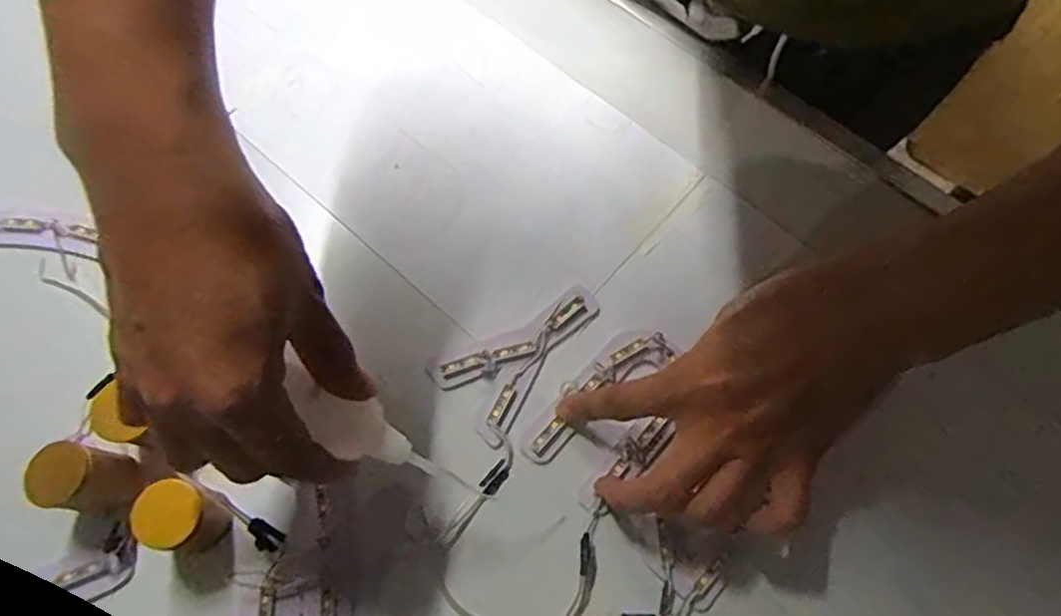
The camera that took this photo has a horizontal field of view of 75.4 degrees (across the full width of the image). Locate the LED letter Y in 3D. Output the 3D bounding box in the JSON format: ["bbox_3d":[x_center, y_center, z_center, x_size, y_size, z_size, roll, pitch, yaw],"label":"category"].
[{"bbox_3d":[-0.007,0.023,0.420,0.058,0.008,0.109,39,72,13],"label":"LED letter Y"}]

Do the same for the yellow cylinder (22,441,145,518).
[{"bbox_3d":[-0.233,0.090,0.360,0.036,0.037,0.032,10,68,3],"label":"yellow cylinder"}]

